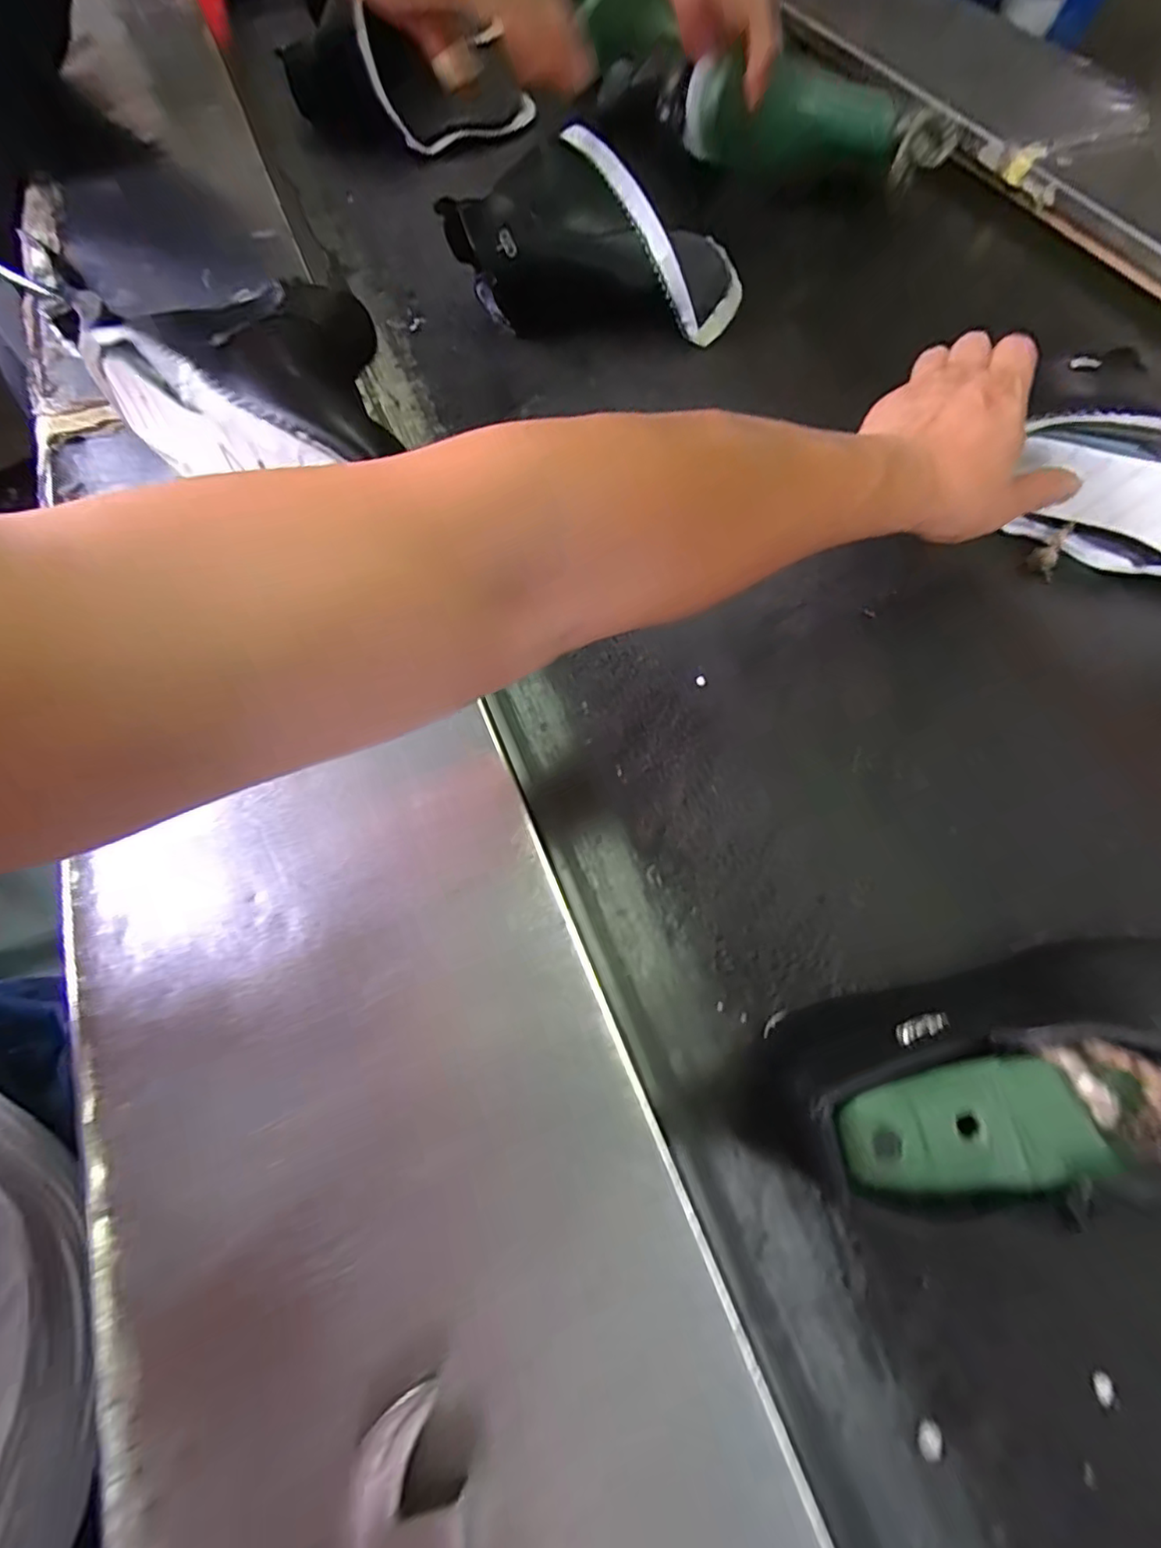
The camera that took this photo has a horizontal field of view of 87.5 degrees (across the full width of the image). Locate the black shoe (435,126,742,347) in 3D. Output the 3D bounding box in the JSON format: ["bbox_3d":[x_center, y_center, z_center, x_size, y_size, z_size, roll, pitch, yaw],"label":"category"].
[{"bbox_3d":[0.016,-0.455,0.514,0.245,0.100,0.126,1,64,2],"label":"black shoe"}]

